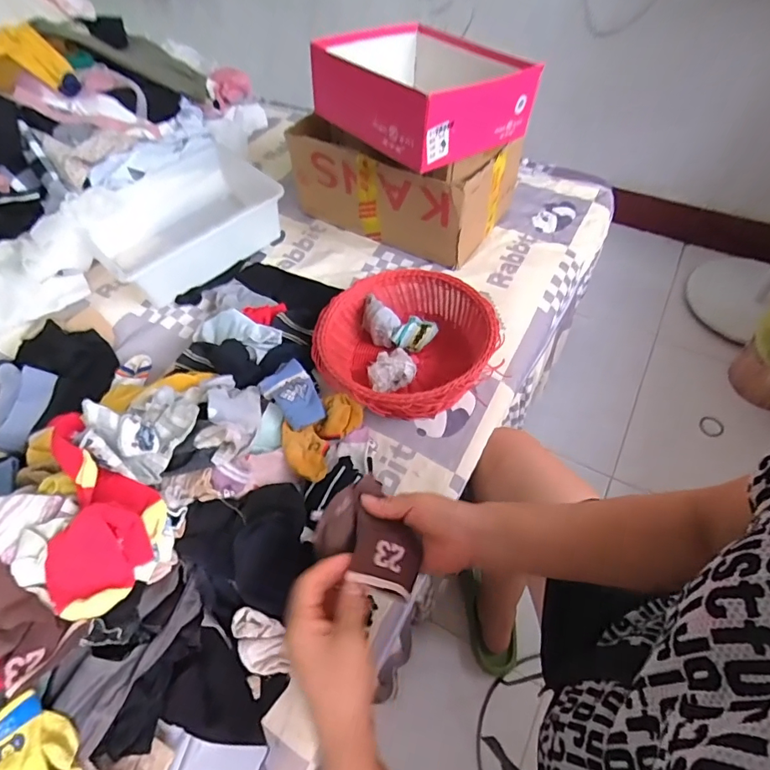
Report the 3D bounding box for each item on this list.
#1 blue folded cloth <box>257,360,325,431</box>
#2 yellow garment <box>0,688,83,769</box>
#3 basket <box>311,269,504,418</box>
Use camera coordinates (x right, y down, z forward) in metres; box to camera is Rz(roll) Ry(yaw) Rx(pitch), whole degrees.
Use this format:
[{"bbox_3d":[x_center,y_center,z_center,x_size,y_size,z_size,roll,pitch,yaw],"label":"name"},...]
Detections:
[{"bbox_3d":[-0.131,0.010,0.676,0.075,0.018,0.112,-22,58,-42],"label":"blue folded cloth"},{"bbox_3d":[-0.303,0.314,0.394,0.083,0.036,0.070,31,62,23],"label":"yellow garment"},{"bbox_3d":[0.032,-0.055,0.784,0.274,0.123,0.276,-2,55,2],"label":"basket"}]

